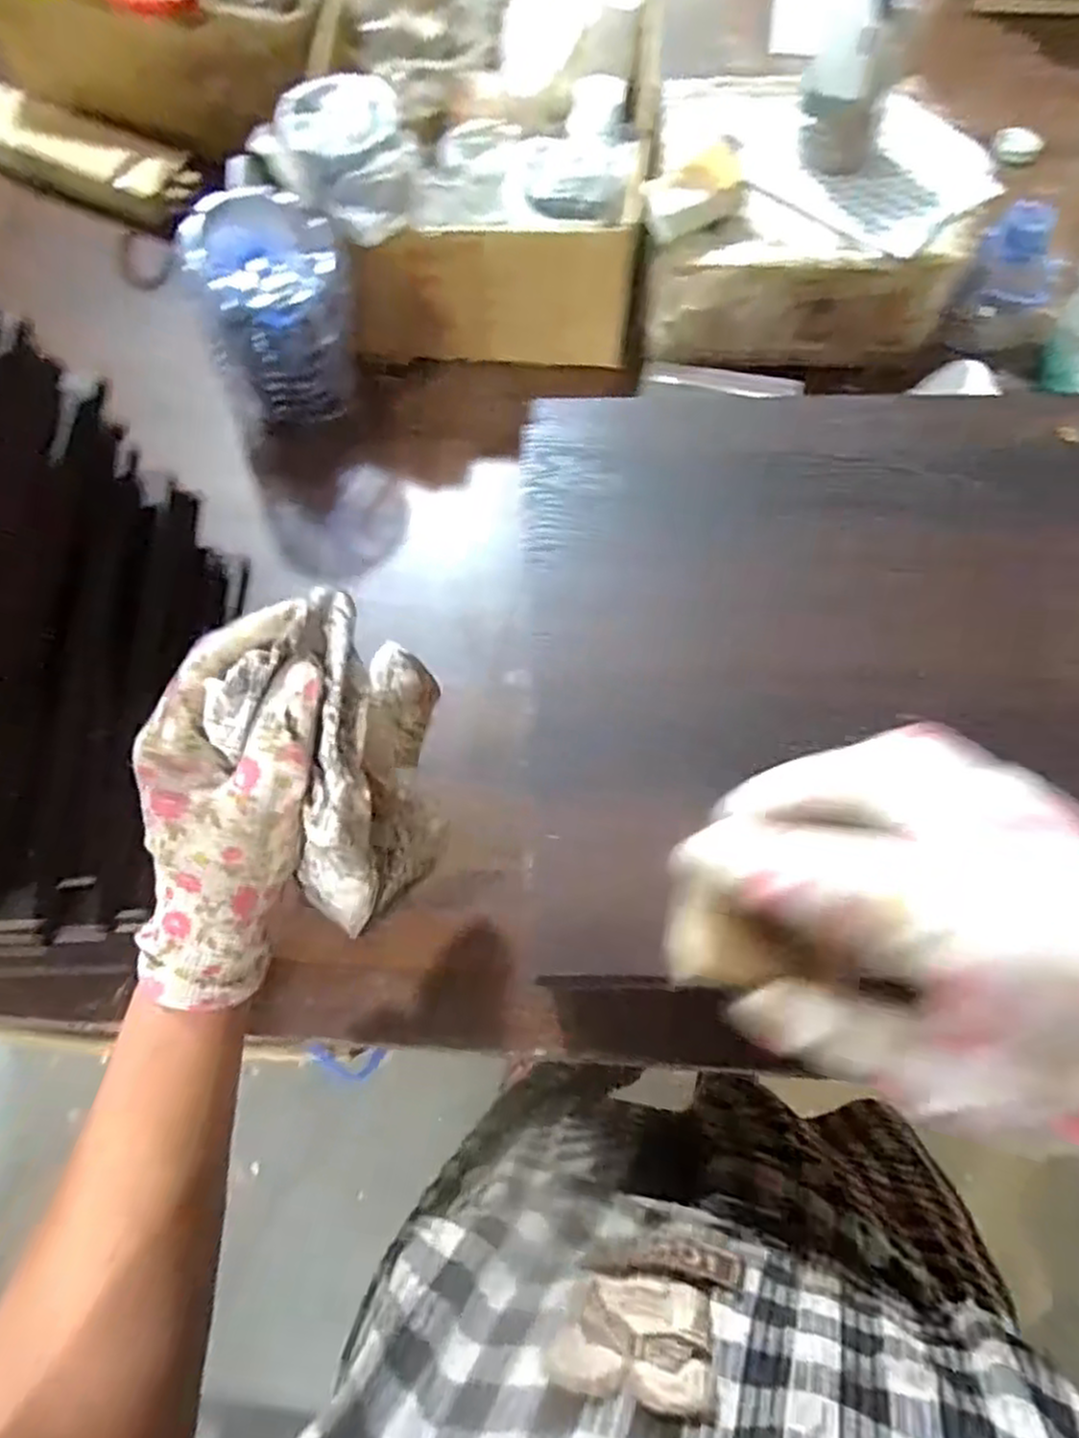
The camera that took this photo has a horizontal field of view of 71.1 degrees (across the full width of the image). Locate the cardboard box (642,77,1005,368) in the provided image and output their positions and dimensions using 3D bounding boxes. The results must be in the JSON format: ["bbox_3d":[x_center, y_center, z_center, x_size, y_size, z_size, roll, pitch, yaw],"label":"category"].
[{"bbox_3d":[0.203,-0.387,0.579,0.242,0.104,0.189,1,71,2],"label":"cardboard box"}]

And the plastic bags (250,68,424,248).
[{"bbox_3d":[-0.125,-0.364,0.507,0.089,0.068,0.096,-41,75,-11],"label":"plastic bags"}]

